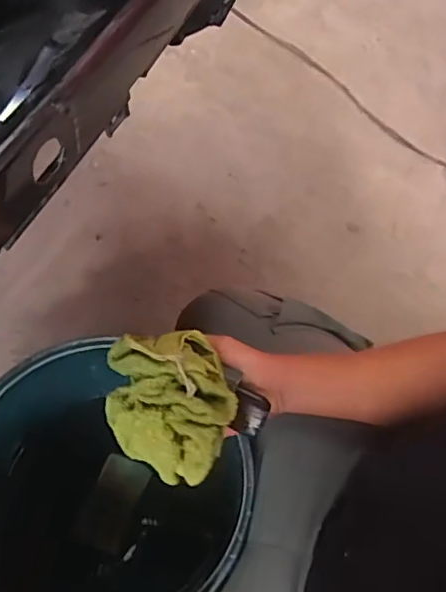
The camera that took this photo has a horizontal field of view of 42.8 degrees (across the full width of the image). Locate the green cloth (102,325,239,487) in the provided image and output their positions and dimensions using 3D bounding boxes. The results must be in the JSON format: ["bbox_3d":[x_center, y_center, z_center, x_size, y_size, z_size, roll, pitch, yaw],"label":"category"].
[{"bbox_3d":[-0.049,0.103,0.535,0.114,0.082,0.130,-12,62,-10],"label":"green cloth"}]

